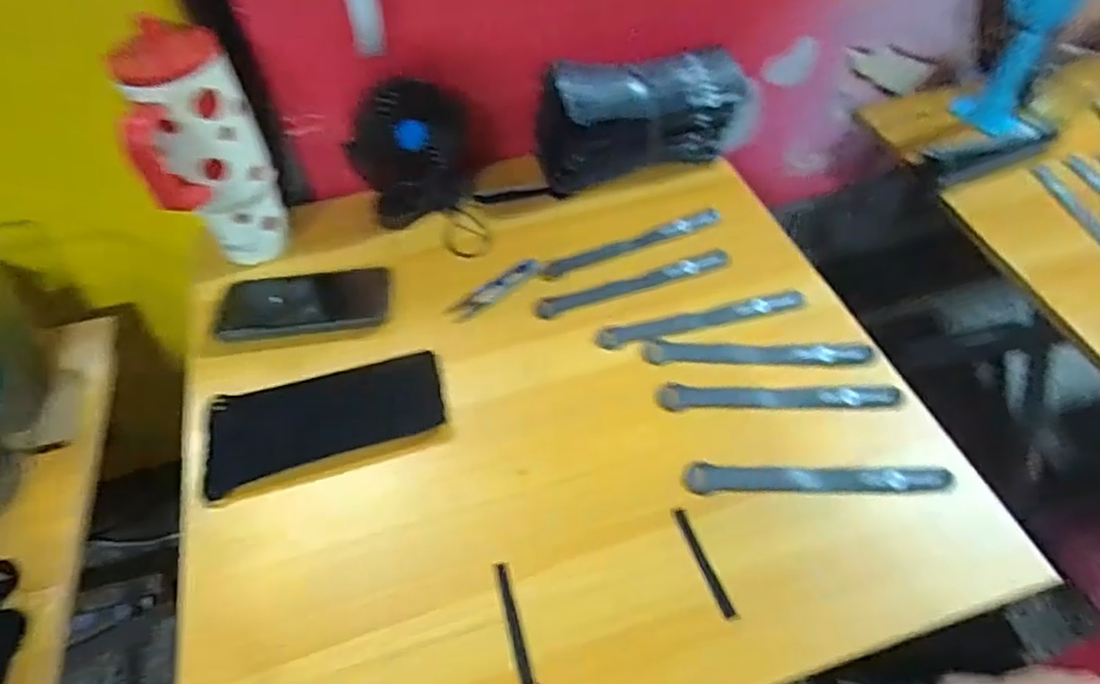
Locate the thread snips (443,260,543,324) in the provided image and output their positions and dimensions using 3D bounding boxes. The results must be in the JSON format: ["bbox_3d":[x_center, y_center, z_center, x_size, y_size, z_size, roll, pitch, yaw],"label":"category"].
[{"bbox_3d":[-0.053,-0.052,0.635,0.101,0.009,0.020,-35,59,-22],"label":"thread snips"}]

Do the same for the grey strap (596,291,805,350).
[{"bbox_3d":[0.141,-0.021,0.610,0.195,0.011,0.021,-9,53,-5],"label":"grey strap"}]

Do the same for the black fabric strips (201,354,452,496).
[{"bbox_3d":[-0.189,0.061,0.550,0.193,0.015,0.084,-14,53,-8],"label":"black fabric strips"}]

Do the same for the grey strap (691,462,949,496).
[{"bbox_3d":[0.206,0.103,0.498,0.198,0.011,0.022,0,53,2],"label":"grey strap"}]

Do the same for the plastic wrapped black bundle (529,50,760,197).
[{"bbox_3d":[0.099,-0.242,0.710,0.222,0.111,0.079,-16,54,-10],"label":"plastic wrapped black bundle"}]

